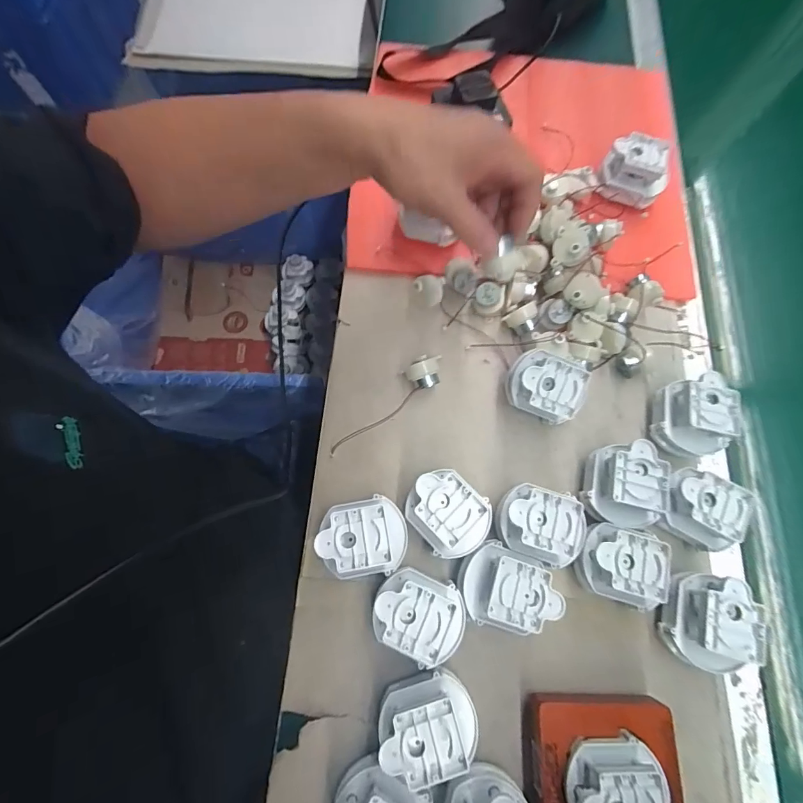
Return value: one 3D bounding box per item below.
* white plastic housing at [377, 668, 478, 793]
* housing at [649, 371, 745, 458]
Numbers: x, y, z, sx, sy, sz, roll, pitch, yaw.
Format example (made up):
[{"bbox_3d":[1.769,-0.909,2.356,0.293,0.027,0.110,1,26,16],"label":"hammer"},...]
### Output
[{"bbox_3d":[0.018,0.232,0.300,0.067,0.046,0.053,-16,74,-7],"label":"white plastic housing"},{"bbox_3d":[0.265,0.015,0.383,0.061,0.055,0.066,4,72,-1],"label":"housing"}]

